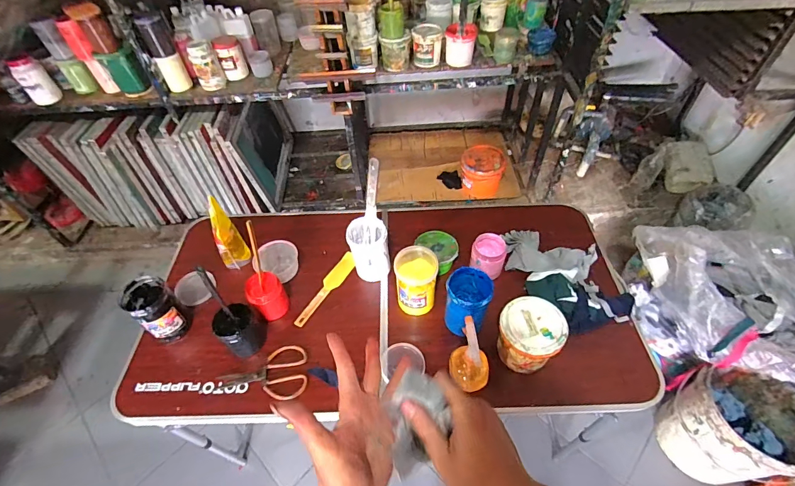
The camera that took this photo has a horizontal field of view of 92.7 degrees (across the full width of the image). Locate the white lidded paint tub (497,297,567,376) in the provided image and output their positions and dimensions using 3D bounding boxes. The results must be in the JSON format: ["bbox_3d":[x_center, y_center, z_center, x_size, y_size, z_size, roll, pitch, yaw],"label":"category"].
[{"bbox_3d":[0.277,0.202,0.814,0.122,0.129,0.120,-1,50,2],"label":"white lidded paint tub"}]

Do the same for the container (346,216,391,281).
[{"bbox_3d":[-0.073,0.017,0.971,0.098,0.131,0.108,-9,50,-5],"label":"container"}]

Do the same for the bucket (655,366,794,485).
[{"bbox_3d":[1.053,0.579,1.203,0.287,0.340,0.306,-15,51,-9],"label":"bucket"}]

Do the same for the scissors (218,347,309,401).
[{"bbox_3d":[-0.297,0.298,0.852,0.187,0.014,0.117,-10,50,-5],"label":"scissors"}]

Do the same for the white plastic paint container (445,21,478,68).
[{"bbox_3d":[0.256,-0.801,1.547,0.123,0.128,0.133,6,51,8],"label":"white plastic paint container"}]

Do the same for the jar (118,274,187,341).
[{"bbox_3d":[-0.559,0.159,0.890,0.095,0.152,0.089,-1,50,2],"label":"jar"}]

